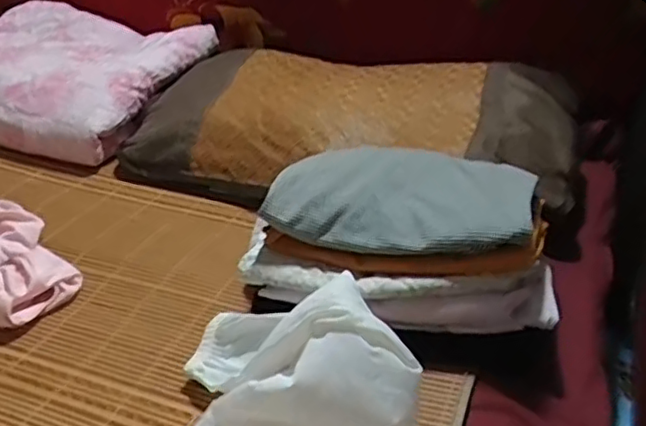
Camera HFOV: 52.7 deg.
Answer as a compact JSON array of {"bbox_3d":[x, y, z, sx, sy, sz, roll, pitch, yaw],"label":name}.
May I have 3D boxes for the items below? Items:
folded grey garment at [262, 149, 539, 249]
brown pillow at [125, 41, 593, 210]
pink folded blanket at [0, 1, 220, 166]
[{"bbox_3d":[0.081,-0.013,0.658,0.267,0.042,0.152,5,31,9],"label":"folded grey garment"},{"bbox_3d":[0.042,-0.139,0.993,0.655,0.113,0.349,12,33,20],"label":"brown pillow"},{"bbox_3d":[-0.478,-0.256,1.182,0.439,0.120,0.357,13,34,22],"label":"pink folded blanket"}]

